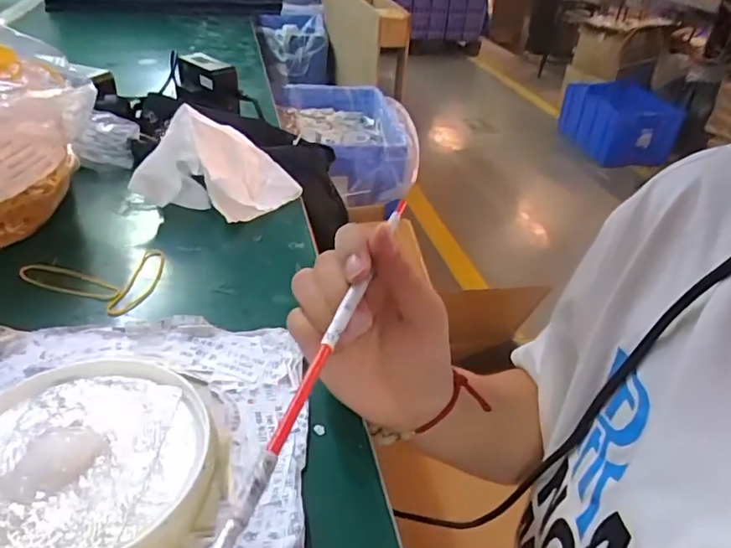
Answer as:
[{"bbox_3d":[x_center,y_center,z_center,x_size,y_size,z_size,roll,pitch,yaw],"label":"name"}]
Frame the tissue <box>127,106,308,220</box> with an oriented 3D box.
[{"bbox_3d":[-0.127,-0.091,0.474,0.091,0.073,0.114,24,39,26],"label":"tissue"}]

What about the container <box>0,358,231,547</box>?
[{"bbox_3d":[-0.130,0.089,0.259,0.122,0.017,0.119,-5,35,-17],"label":"container"}]

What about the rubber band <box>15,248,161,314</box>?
[{"bbox_3d":[-0.192,-0.003,0.404,0.095,0.008,0.076,15,36,15],"label":"rubber band"}]

